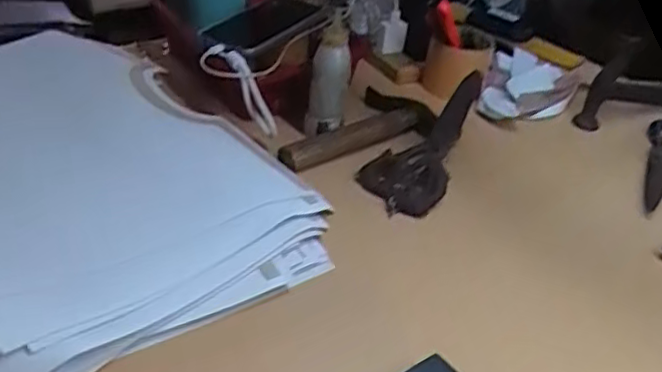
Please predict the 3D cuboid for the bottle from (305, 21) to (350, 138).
[{"bbox_3d":[-0.003,-0.111,0.674,0.042,0.114,0.043,6,36,3],"label":"bottle"}]

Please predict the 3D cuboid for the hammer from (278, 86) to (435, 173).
[{"bbox_3d":[0.022,-0.063,0.699,0.181,0.031,0.068,-19,42,-30],"label":"hammer"}]

